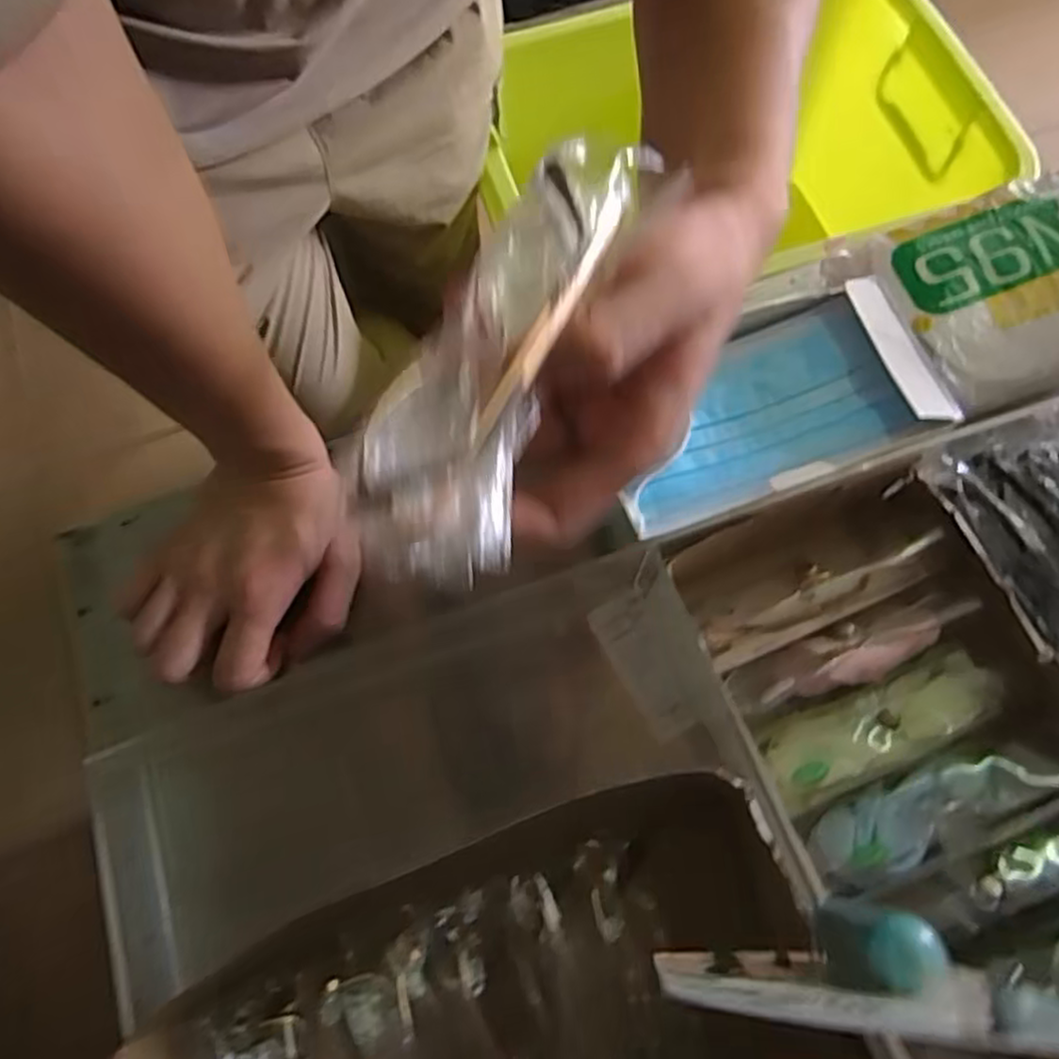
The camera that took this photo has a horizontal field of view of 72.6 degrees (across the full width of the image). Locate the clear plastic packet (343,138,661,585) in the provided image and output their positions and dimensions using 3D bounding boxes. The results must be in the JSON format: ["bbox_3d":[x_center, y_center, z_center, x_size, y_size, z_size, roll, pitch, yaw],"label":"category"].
[{"bbox_3d":[-0.008,-0.056,0.211,0.045,0.013,0.149,19,72,8],"label":"clear plastic packet"}]

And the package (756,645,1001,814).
[{"bbox_3d":[0.179,0.100,0.370,0.132,0.021,0.037,-22,71,-6],"label":"package"}]

